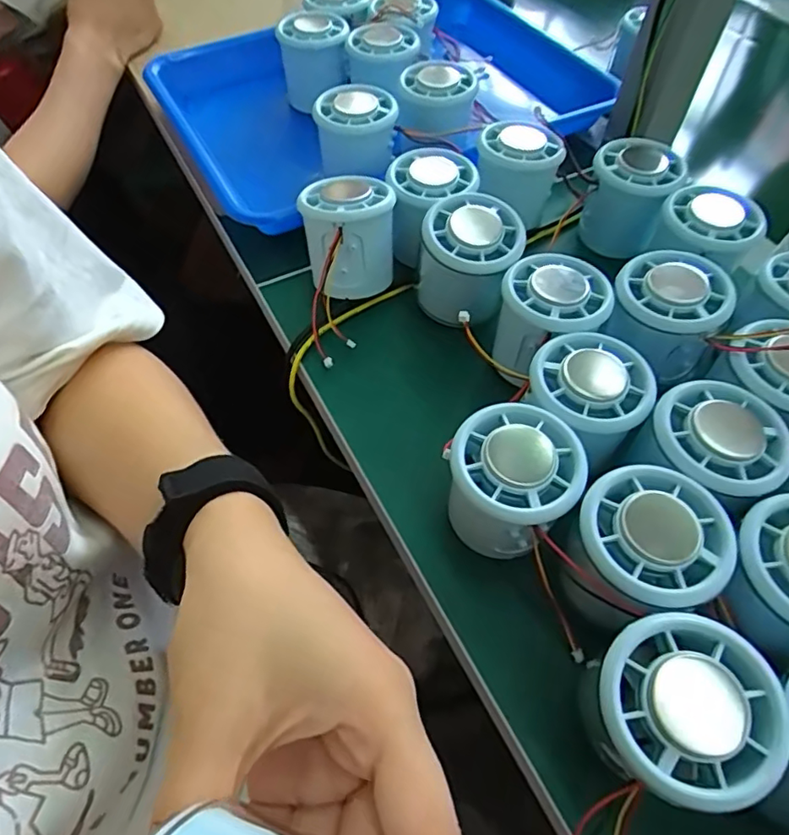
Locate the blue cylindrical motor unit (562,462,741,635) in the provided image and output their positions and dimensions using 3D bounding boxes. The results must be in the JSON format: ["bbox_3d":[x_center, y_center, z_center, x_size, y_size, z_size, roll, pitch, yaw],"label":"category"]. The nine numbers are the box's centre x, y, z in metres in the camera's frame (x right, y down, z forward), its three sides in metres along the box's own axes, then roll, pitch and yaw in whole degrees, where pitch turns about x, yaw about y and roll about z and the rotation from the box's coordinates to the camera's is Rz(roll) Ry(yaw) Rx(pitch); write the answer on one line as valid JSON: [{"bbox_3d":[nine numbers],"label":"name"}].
[{"bbox_3d":[0.100,0.060,0.243,0.057,0.058,0.053,0,55,-1],"label":"blue cylindrical motor unit"}]

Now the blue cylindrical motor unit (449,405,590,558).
[{"bbox_3d":[0.052,0.030,0.260,0.054,0.052,0.052,0,55,-1],"label":"blue cylindrical motor unit"}]

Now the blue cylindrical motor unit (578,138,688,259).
[{"bbox_3d":[0.154,-0.144,0.380,0.052,0.061,0.056,0,55,-1],"label":"blue cylindrical motor unit"}]

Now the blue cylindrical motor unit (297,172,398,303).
[{"bbox_3d":[-0.028,-0.112,0.346,0.050,0.067,0.053,0,55,-1],"label":"blue cylindrical motor unit"}]

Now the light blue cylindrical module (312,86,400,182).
[{"bbox_3d":[-0.026,-0.196,0.400,0.054,0.052,0.051,30,60,19],"label":"light blue cylindrical module"}]

